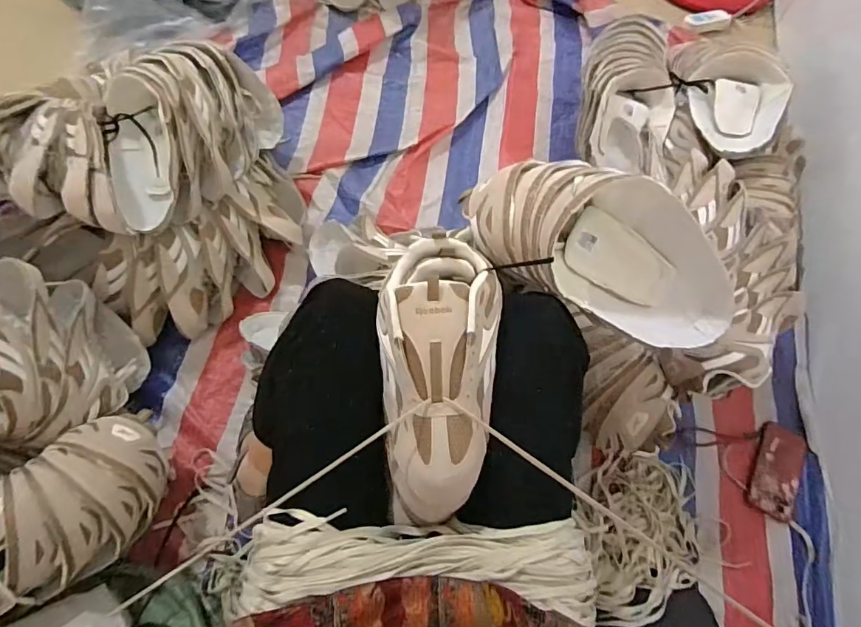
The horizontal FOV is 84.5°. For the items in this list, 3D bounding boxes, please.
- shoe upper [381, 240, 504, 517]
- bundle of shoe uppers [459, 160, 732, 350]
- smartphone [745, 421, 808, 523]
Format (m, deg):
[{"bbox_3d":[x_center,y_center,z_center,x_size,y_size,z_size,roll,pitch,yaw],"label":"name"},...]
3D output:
[{"bbox_3d":[0.007,0.070,0.473,0.118,0.067,0.287,2,89,-2],"label":"shoe upper"},{"bbox_3d":[0.195,-0.072,0.535,0.329,0.122,0.138,23,68,7],"label":"bundle of shoe uppers"},{"bbox_3d":[0.615,0.276,0.838,0.075,0.011,0.158,24,73,24],"label":"smartphone"}]

